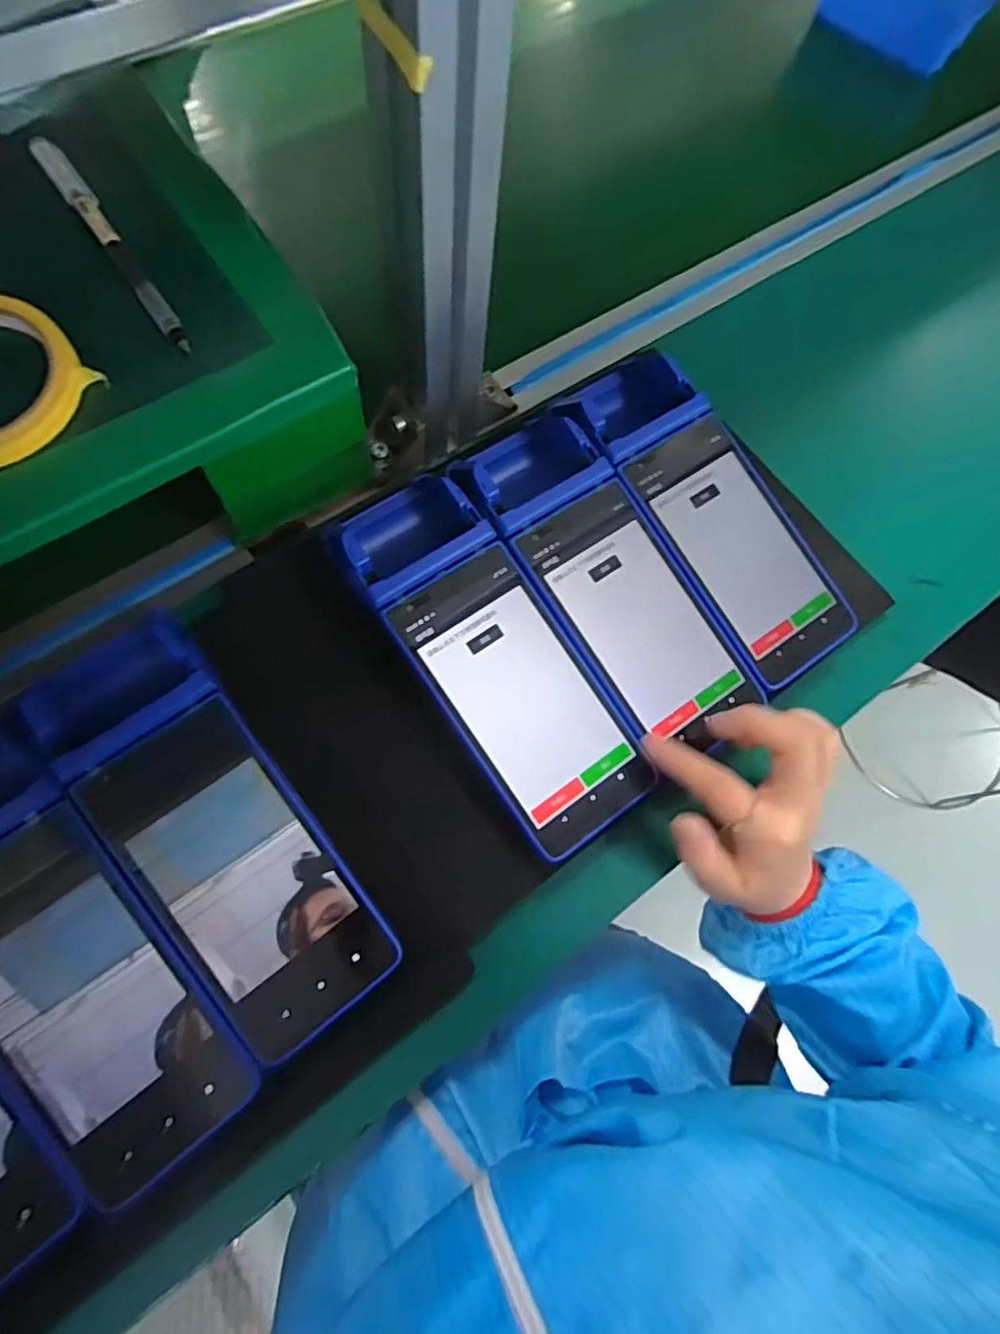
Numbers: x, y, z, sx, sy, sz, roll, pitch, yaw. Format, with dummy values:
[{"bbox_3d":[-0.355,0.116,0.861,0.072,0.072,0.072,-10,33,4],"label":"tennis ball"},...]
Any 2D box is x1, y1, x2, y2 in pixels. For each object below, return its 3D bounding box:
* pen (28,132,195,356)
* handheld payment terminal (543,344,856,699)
[{"bbox_3d":[-0.193,-0.213,0.311,0.014,0.014,0.142,-36,78,-11],"label":"pen"},{"bbox_3d":[0.128,-0.098,0.387,0.083,0.047,0.223,-32,77,-10],"label":"handheld payment terminal"}]

